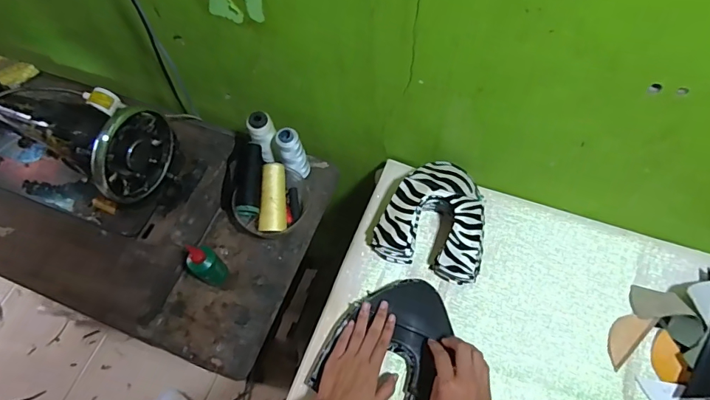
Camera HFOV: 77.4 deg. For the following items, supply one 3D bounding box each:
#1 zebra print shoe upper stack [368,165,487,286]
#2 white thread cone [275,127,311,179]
[{"bbox_3d":[0.128,0.028,0.702,0.165,0.076,0.166,14,64,11],"label":"zebra print shoe upper stack"},{"bbox_3d":[-0.104,-0.074,0.746,0.047,0.106,0.044,-1,63,3],"label":"white thread cone"}]

